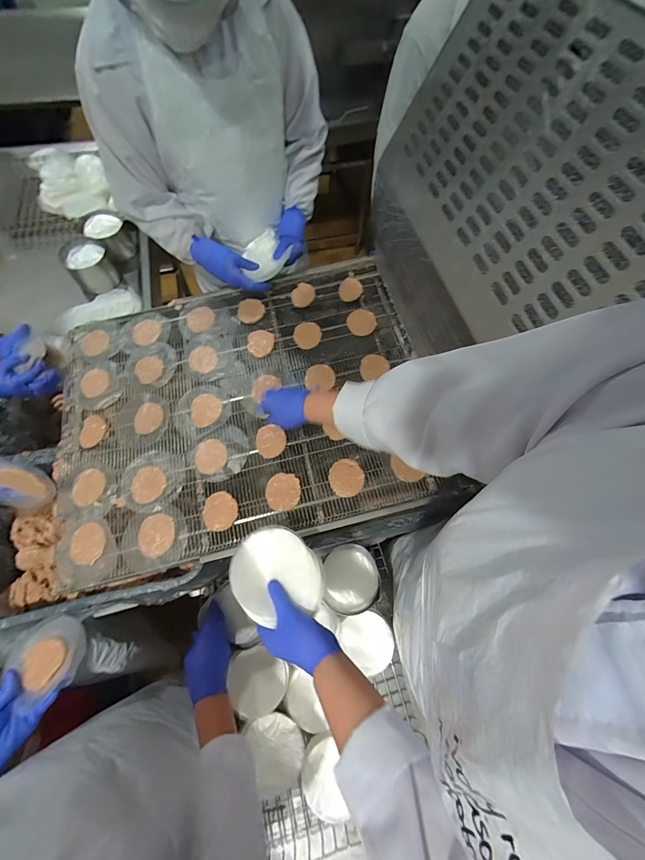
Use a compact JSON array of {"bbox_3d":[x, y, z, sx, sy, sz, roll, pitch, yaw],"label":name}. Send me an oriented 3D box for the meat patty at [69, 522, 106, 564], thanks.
[{"bbox_3d":[-0.430,0.207,0.594,0.066,0.006,0.069,18,65,6],"label":"meat patty"}]

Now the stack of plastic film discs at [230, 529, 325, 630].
[{"bbox_3d":[-0.070,0.220,0.493,0.142,0.017,0.125,41,69,15],"label":"stack of plastic film discs"}]

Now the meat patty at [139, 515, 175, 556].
[{"bbox_3d":[-0.306,0.193,0.597,0.066,0.005,0.072,1,65,-2],"label":"meat patty"}]

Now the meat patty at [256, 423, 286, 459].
[{"bbox_3d":[-0.104,0.022,0.659,0.059,0.014,0.068,-14,66,-9],"label":"meat patty"}]

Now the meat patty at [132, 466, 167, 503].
[{"bbox_3d":[-0.339,0.105,0.632,0.063,0.004,0.071,-24,68,-13],"label":"meat patty"}]

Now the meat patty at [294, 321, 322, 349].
[{"bbox_3d":[-0.035,-0.220,0.747,0.064,0.009,0.069,15,65,5],"label":"meat patty"}]

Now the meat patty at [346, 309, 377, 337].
[{"bbox_3d":[0.091,-0.248,0.746,0.067,0.013,0.062,-31,93,-5],"label":"meat patty"}]

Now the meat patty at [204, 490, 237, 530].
[{"bbox_3d":[-0.192,0.151,0.609,0.065,0.017,0.068,1,65,-2],"label":"meat patty"}]

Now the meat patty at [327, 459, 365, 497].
[{"bbox_3d":[0.045,0.091,0.621,0.065,0.013,0.069,1,65,-2],"label":"meat patty"}]

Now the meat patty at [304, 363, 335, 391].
[{"bbox_3d":[-0.005,-0.115,0.711,0.066,0.018,0.060,1,65,-2],"label":"meat patty"}]

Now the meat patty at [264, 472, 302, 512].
[{"bbox_3d":[-0.074,0.116,0.617,0.065,0.015,0.069,9,65,2],"label":"meat patty"}]

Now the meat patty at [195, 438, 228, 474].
[{"bbox_3d":[-0.224,0.052,0.653,0.061,0.006,0.071,0,65,-3],"label":"meat patty"}]

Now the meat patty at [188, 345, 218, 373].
[{"bbox_3d":[-0.269,-0.163,0.736,0.063,0.007,0.071,-23,68,-13],"label":"meat patty"}]

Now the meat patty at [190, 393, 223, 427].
[{"bbox_3d":[-0.249,-0.045,0.695,0.066,0.012,0.072,1,65,-2],"label":"meat patty"}]

